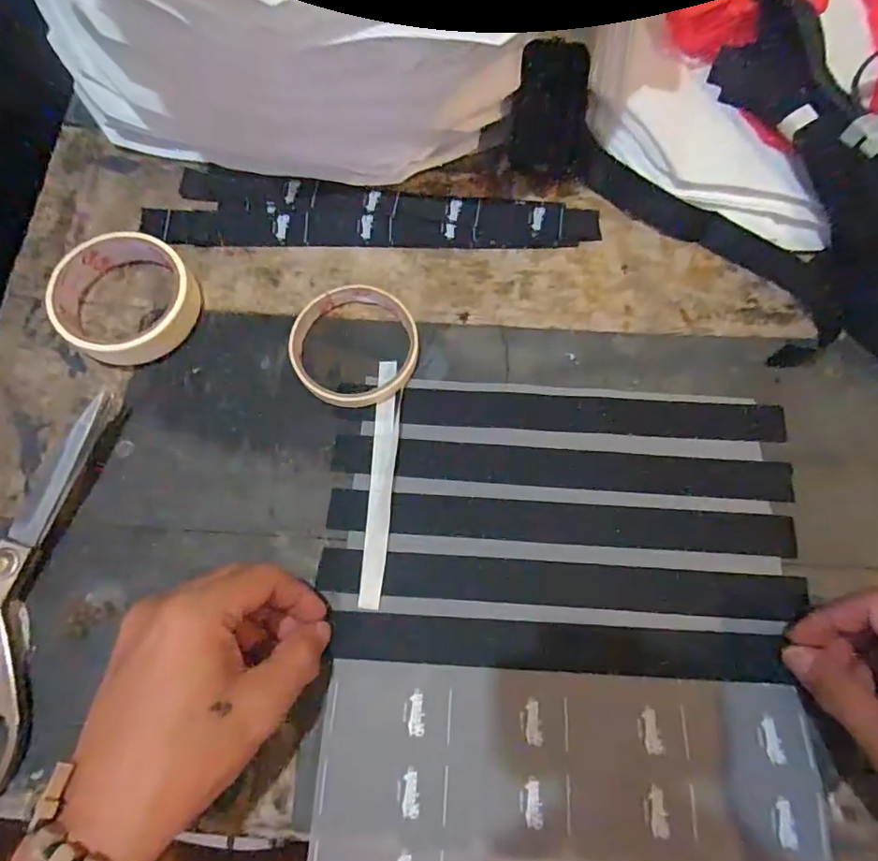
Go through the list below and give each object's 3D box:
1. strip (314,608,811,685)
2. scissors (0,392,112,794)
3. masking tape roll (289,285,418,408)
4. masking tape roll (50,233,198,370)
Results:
[{"bbox_3d":[0.064,0.122,0.300,0.244,0.006,0.025,3,70,2],"label":"strip"},{"bbox_3d":[-0.254,0.085,0.305,0.073,0.016,0.221,2,70,0],"label":"scissors"},{"bbox_3d":[-0.057,-0.058,0.361,0.083,0.013,0.087,0,70,0],"label":"masking tape roll"},{"bbox_3d":[-0.211,-0.089,0.359,0.089,0.029,0.085,0,70,0],"label":"masking tape roll"}]

